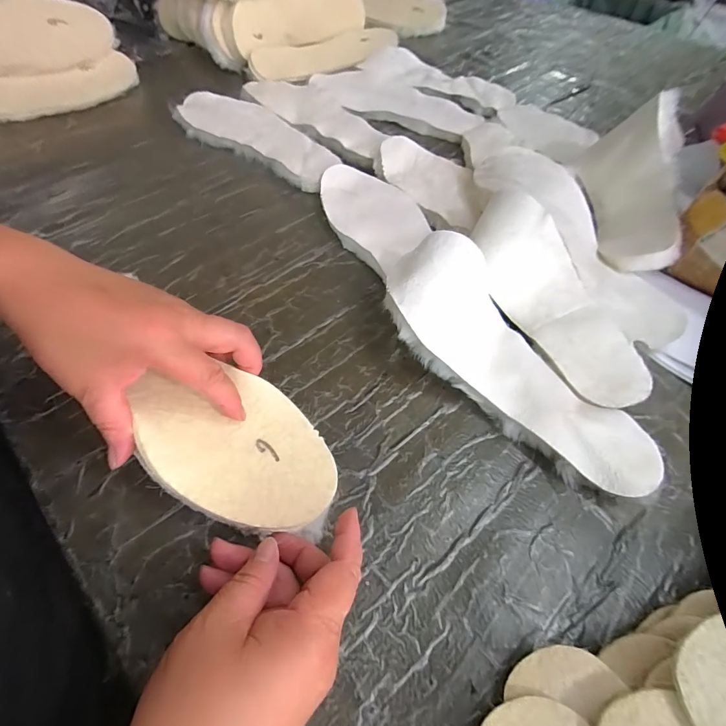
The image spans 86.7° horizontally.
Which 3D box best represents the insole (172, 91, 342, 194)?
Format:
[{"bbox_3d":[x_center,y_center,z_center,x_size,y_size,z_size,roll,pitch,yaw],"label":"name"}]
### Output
[{"bbox_3d":[-0.139,-0.302,0.515,0.259,0.026,0.094,30,62,18],"label":"insole"}]

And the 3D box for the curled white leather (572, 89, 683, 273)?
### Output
[{"bbox_3d":[0.273,-0.172,0.392,0.057,0.073,0.173,4,75,2],"label":"curled white leather"}]

